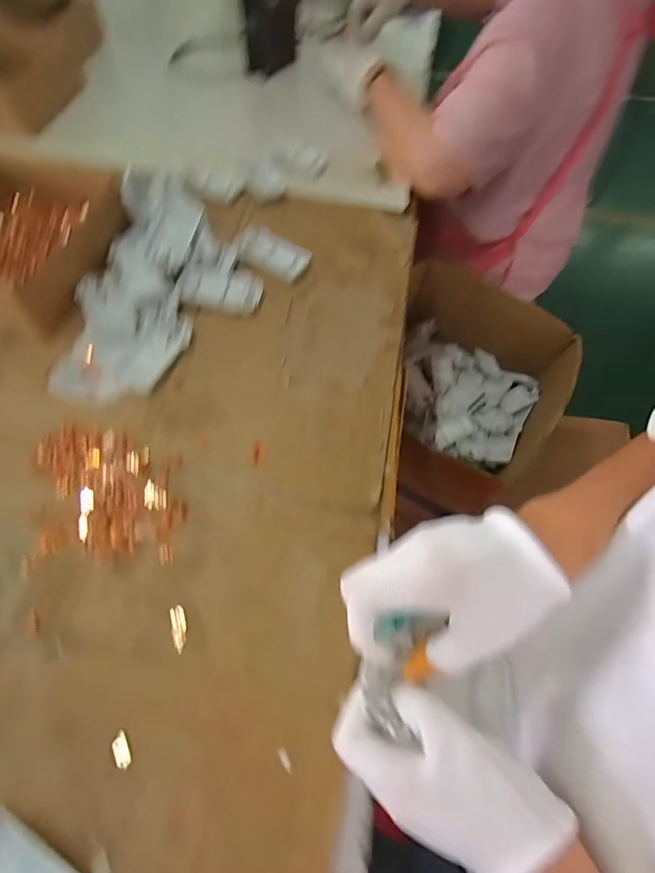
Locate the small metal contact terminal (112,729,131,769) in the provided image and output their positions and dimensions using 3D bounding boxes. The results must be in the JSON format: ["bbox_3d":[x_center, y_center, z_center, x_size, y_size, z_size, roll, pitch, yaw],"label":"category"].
[{"bbox_3d":[-0.142,0.215,0.320,0.009,0.004,0.023,-23,64,-17],"label":"small metal contact terminal"}]

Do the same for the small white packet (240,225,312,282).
[{"bbox_3d":[-0.070,-0.229,0.580,0.095,0.016,0.051,26,61,11],"label":"small white packet"}]

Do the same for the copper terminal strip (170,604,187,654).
[{"bbox_3d":[-0.116,0.149,0.362,0.012,0.007,0.034,-14,62,-12],"label":"copper terminal strip"}]

